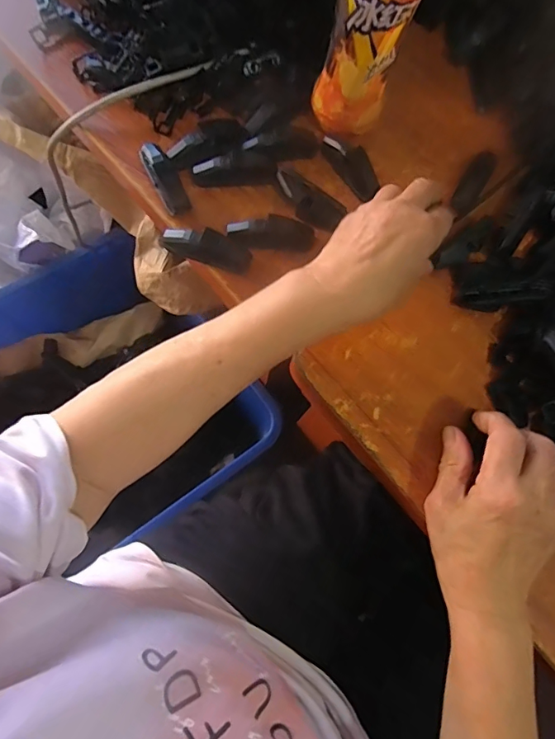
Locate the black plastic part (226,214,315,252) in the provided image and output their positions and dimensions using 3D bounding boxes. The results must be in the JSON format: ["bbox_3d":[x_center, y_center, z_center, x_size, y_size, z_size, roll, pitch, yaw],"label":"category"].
[{"bbox_3d":[-0.005,-0.117,0.400,0.073,0.016,0.024,5,71,0],"label":"black plastic part"}]

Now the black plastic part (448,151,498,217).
[{"bbox_3d":[0.187,-0.179,0.442,0.022,0.008,0.084,31,72,9],"label":"black plastic part"}]

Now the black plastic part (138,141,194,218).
[{"bbox_3d":[-0.098,-0.167,0.406,0.021,0.020,0.070,-27,74,-11],"label":"black plastic part"}]

